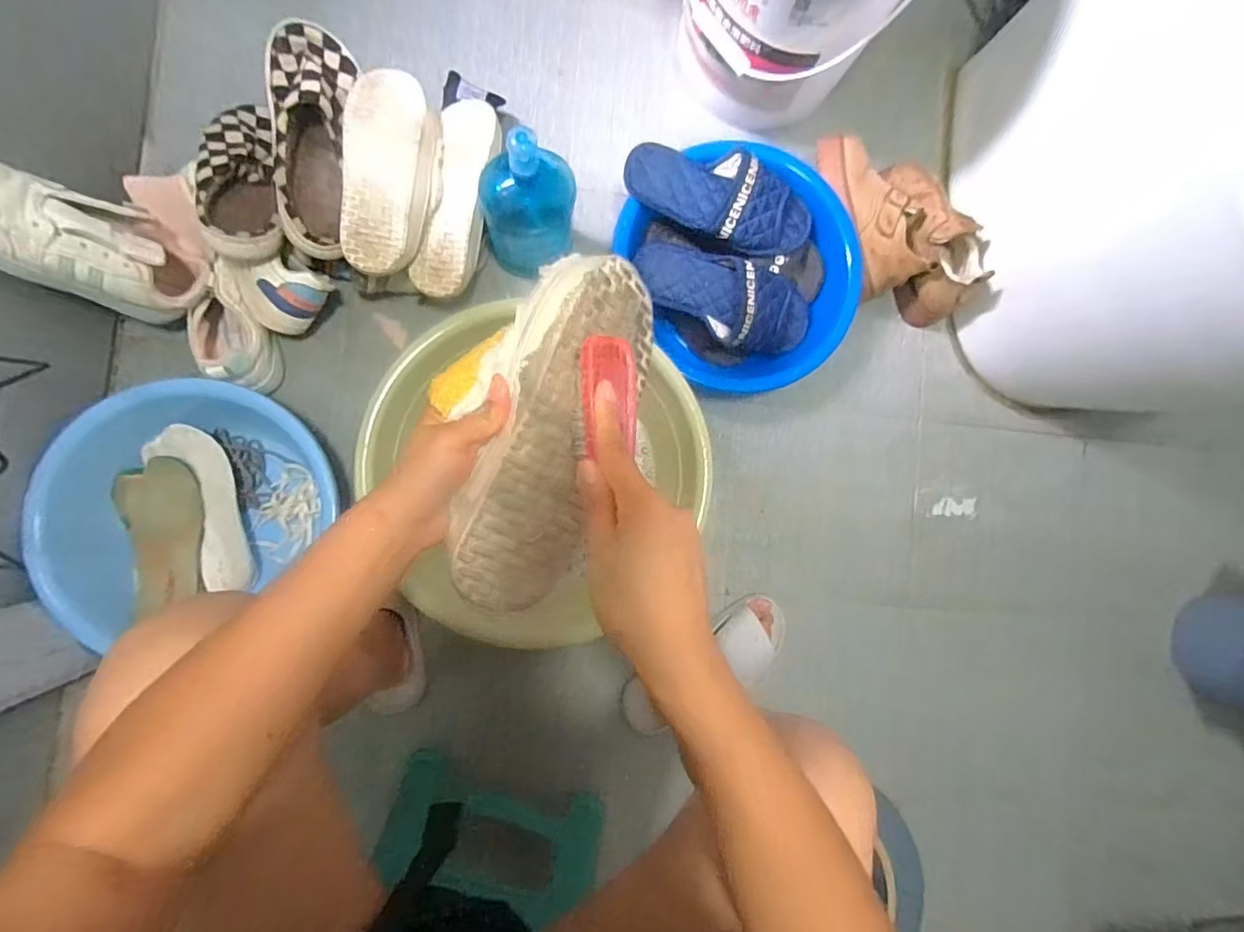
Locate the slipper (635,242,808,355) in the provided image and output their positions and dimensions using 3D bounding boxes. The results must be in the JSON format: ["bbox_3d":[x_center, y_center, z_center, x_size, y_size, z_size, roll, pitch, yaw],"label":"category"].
[{"bbox_3d":[0.142,-0.229,0.742,0.262,0.056,0.114,13,87,-6],"label":"slipper"}]

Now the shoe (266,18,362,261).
[{"bbox_3d":[-0.375,-0.394,0.651,0.092,0.084,0.277,-2,88,-7],"label":"shoe"}]

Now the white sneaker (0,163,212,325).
[{"bbox_3d":[-0.574,-0.240,0.565,0.088,0.229,0.113,14,86,25],"label":"white sneaker"}]

